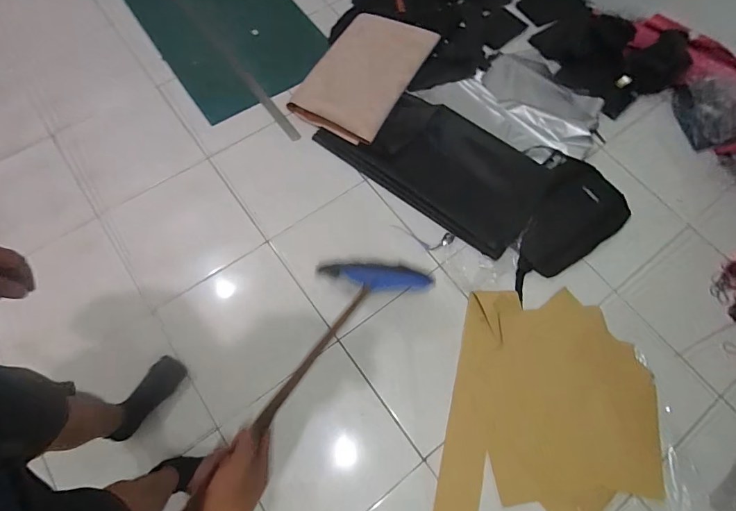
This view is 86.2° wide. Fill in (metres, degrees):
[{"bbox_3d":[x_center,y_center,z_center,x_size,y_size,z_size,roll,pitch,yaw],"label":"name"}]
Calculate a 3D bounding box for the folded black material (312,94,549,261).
[{"bbox_3d":[0.228,-0.342,1.364,0.752,0.053,0.382,35,73,13],"label":"folded black material"}]

